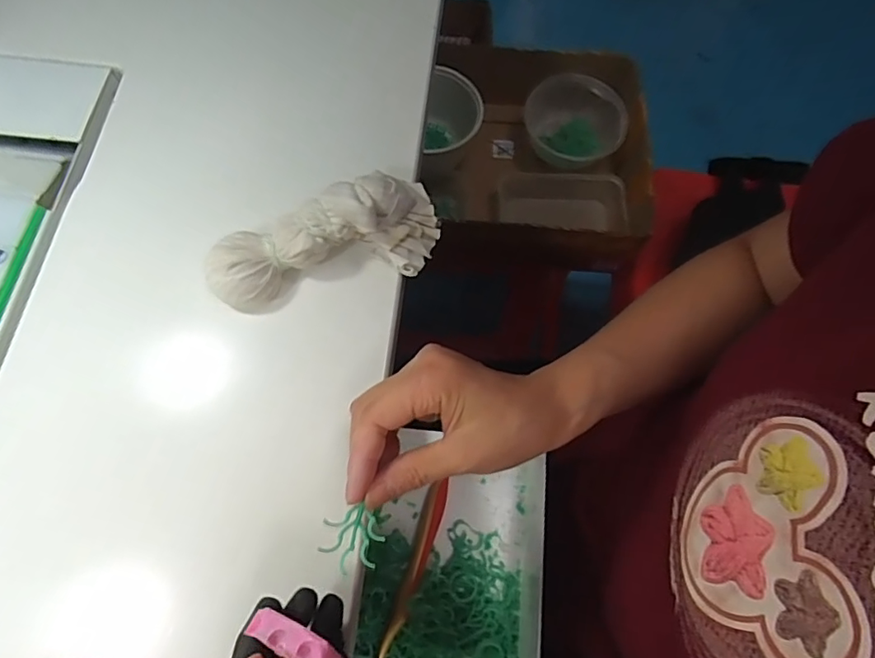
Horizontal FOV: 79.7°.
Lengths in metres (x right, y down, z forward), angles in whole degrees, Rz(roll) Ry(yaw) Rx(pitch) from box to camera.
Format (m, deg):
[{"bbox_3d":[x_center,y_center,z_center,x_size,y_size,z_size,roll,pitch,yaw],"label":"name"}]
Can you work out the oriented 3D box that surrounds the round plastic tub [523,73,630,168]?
[{"bbox_3d":[0.182,-0.275,0.710,0.127,0.065,0.121,1,70,-2],"label":"round plastic tub"}]

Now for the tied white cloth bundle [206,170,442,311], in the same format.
[{"bbox_3d":[-0.078,-0.062,0.357,0.163,0.050,0.058,-16,72,-8],"label":"tied white cloth bundle"}]

